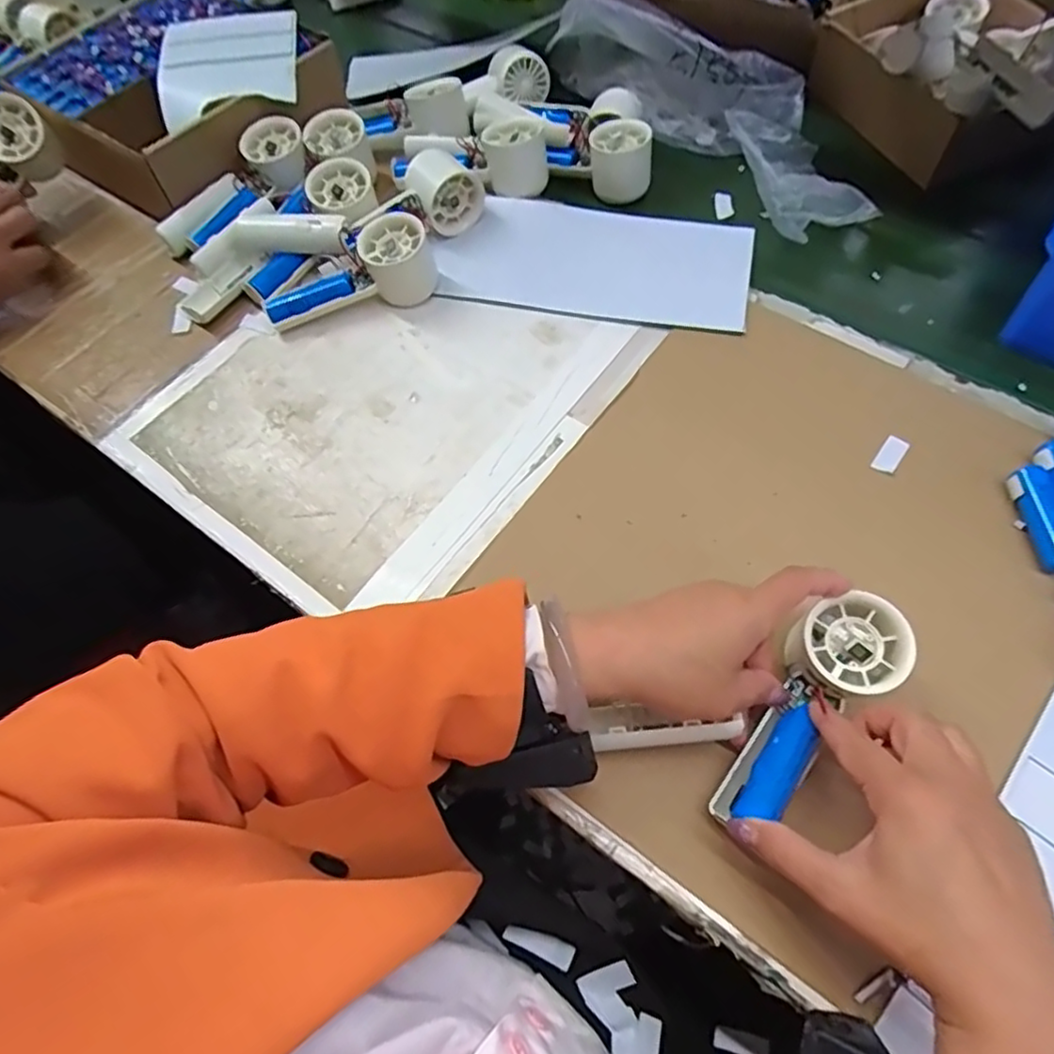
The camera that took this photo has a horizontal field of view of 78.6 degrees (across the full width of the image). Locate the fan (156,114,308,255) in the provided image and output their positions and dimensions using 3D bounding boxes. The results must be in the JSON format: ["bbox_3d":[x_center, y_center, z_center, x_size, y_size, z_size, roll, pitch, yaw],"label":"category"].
[{"bbox_3d":[-0.271,-0.313,0.602,0.160,0.040,0.060,-44,64,-4],"label":"fan"}]

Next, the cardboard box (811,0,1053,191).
[{"bbox_3d":[0.430,-0.449,0.648,0.184,0.078,0.235,-20,63,-8],"label":"cardboard box"}]

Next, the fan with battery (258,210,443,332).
[{"bbox_3d":[-0.152,-0.213,0.562,0.152,0.060,0.050,-26,59,2],"label":"fan with battery"}]

